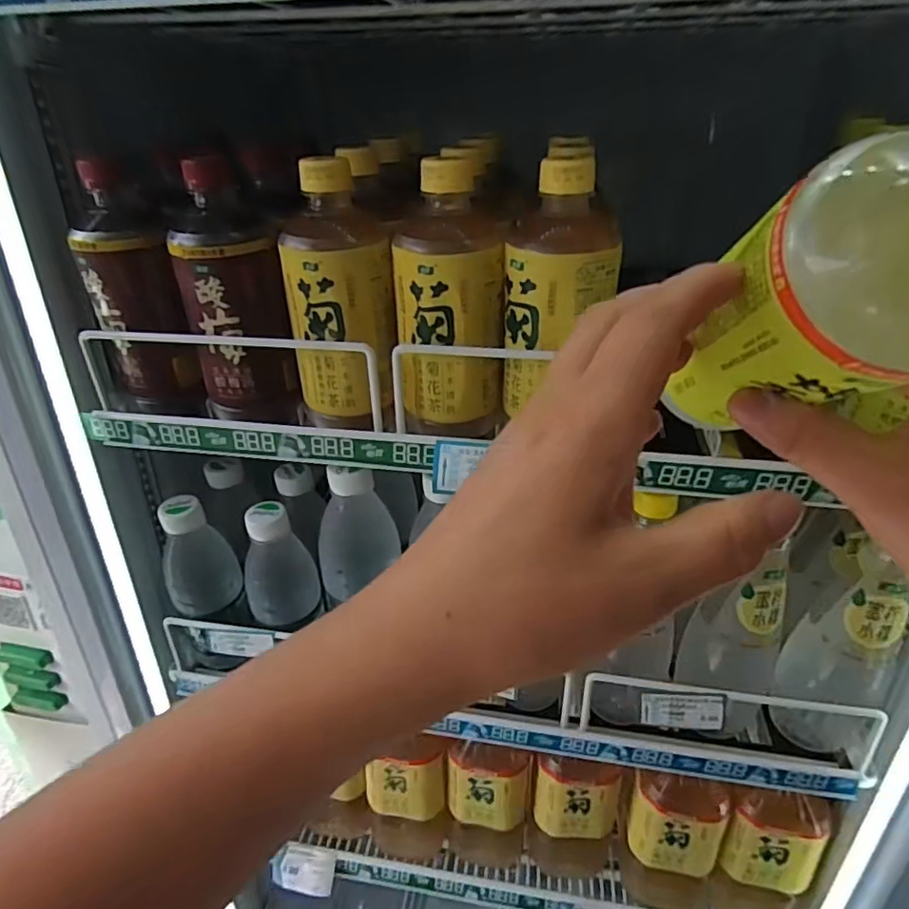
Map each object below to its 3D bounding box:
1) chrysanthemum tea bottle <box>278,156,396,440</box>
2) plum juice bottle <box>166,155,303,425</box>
[{"bbox_3d":[-0.074,-0.096,0.374,0.063,0.161,0.057,-6,27,-12],"label":"chrysanthemum tea bottle"},{"bbox_3d":[-0.148,-0.102,0.392,0.062,0.165,0.058,-14,29,-25],"label":"plum juice bottle"}]

